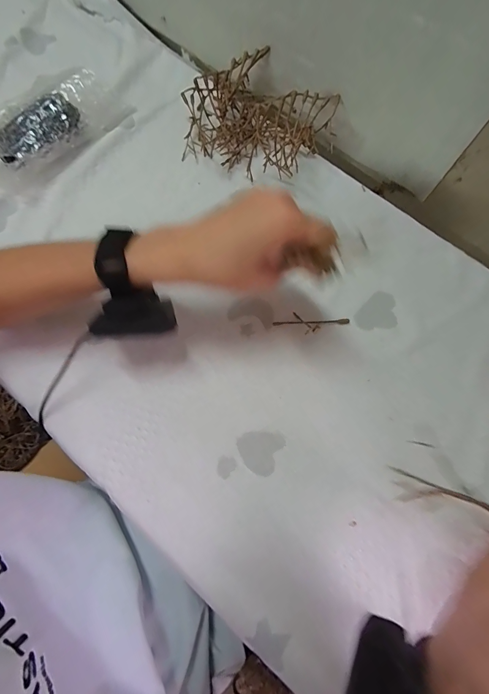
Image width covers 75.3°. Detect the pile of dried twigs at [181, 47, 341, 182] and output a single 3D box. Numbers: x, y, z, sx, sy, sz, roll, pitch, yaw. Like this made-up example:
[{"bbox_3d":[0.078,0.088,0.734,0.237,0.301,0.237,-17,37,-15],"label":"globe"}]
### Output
[{"bbox_3d":[0.013,-0.287,0.386,0.177,0.060,0.131,18,75,5],"label":"pile of dried twigs"}]

